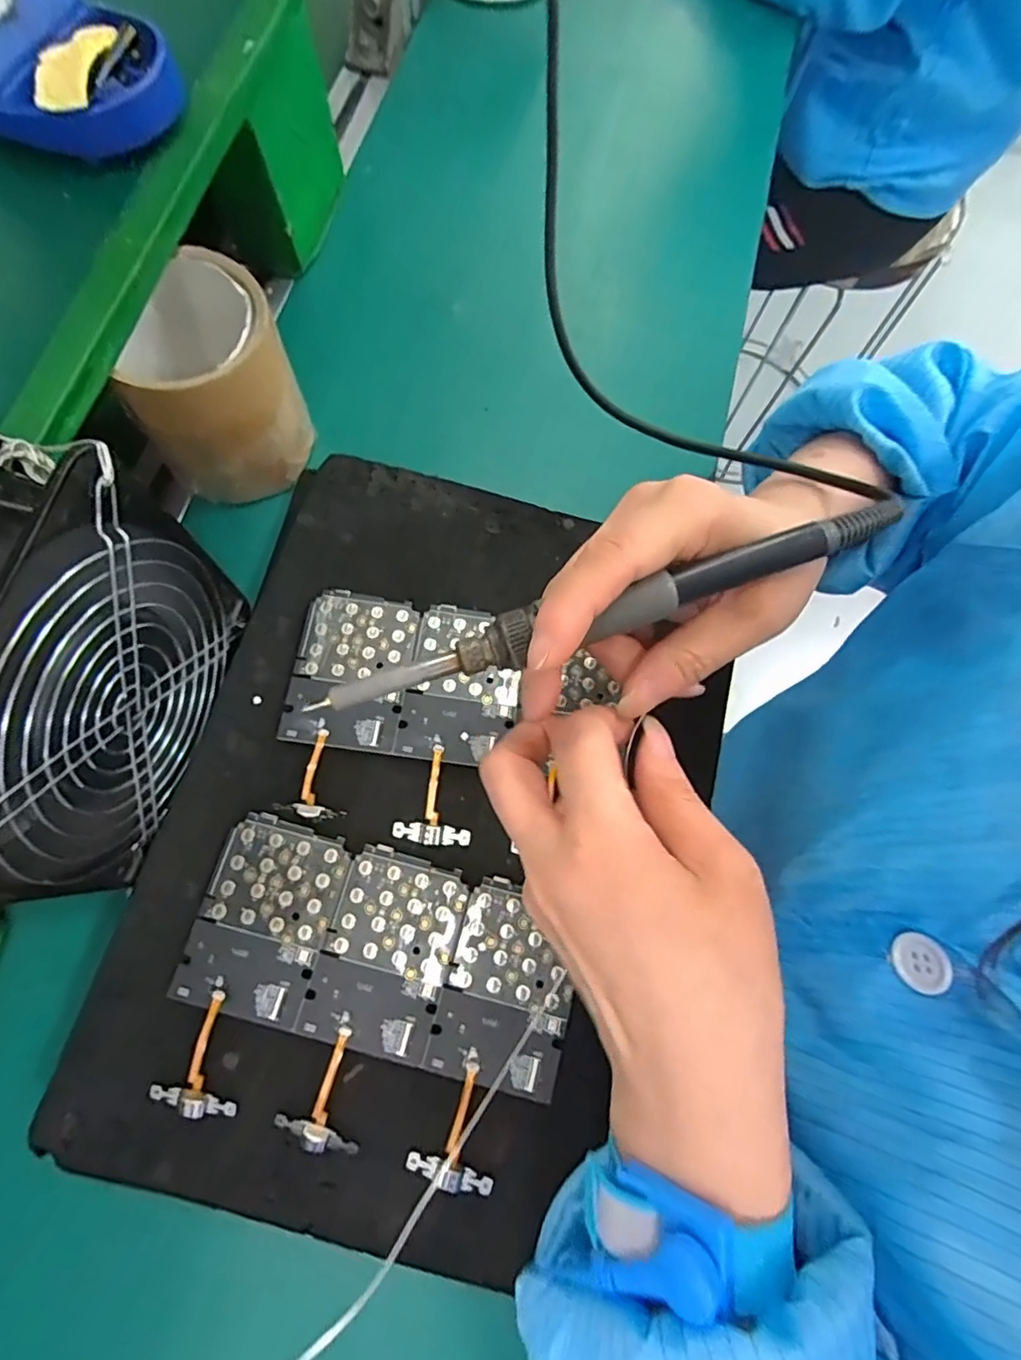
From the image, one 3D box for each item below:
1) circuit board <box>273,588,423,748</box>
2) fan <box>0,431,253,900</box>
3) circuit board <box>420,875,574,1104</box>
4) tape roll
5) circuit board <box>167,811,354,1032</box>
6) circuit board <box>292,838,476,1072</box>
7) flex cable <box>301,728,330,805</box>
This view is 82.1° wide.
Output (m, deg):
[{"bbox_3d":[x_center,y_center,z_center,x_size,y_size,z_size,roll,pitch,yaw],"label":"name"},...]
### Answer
[{"bbox_3d":[-0.079,-0.006,0.293,0.056,0.004,0.078,9,73,2],"label":"circuit board"},{"bbox_3d":[-0.174,0.005,0.222,0.058,0.127,0.153,14,73,3],"label":"fan"},{"bbox_3d":[0.000,0.133,0.256,0.055,0.004,0.078,15,73,3],"label":"circuit board"},{"bbox_3d":[-0.156,-0.157,0.310,0.079,0.086,0.083,0,73,-1],"label":"tape roll"},{"bbox_3d":[-0.108,0.104,0.258,0.056,0.004,0.079,16,73,4],"label":"circuit board"},{"bbox_3d":[-0.054,0.119,0.258,0.055,0.004,0.078,16,73,4],"label":"circuit board"},{"bbox_3d":[-0.092,0.040,0.275,0.007,0.004,0.035,6,74,1],"label":"flex cable"}]

